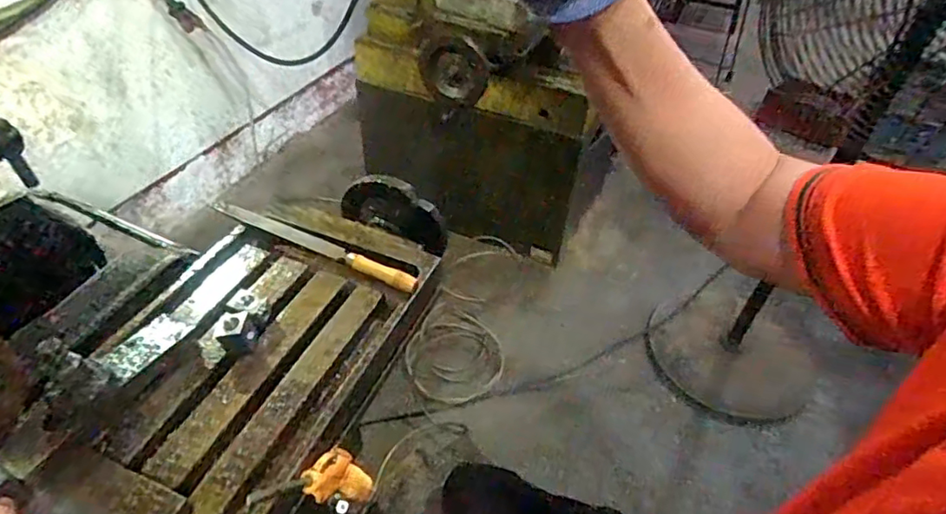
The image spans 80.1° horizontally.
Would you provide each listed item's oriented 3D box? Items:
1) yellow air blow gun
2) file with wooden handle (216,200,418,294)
[{"bbox_3d":[-0.125,0.198,0.503,0.020,0.182,0.051,27,77,23],"label":"yellow air blow gun"},{"bbox_3d":[-0.187,-0.018,0.647,0.279,0.017,0.022,21,46,18],"label":"file with wooden handle"}]

